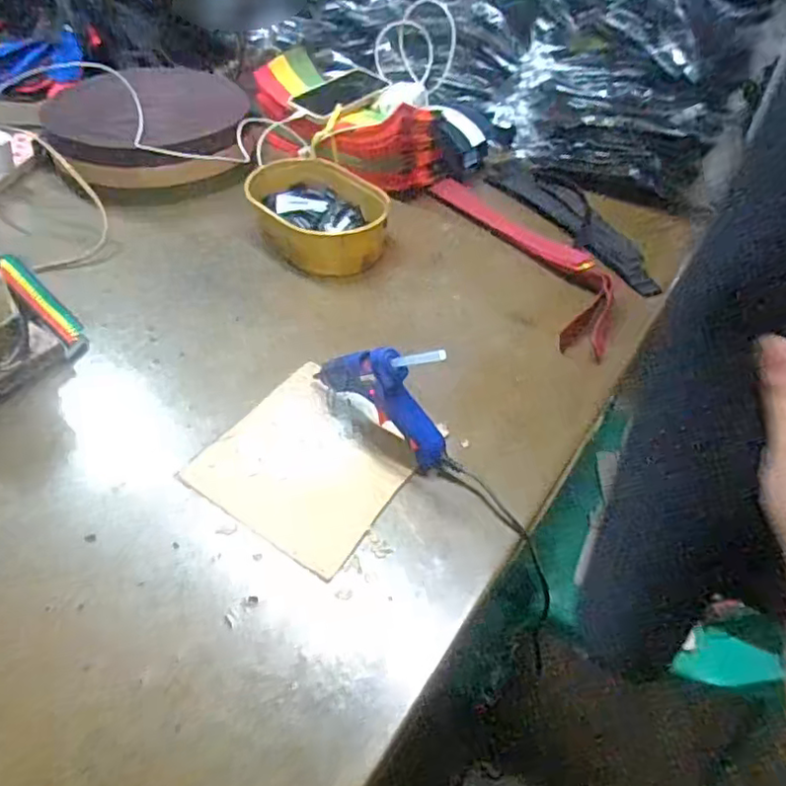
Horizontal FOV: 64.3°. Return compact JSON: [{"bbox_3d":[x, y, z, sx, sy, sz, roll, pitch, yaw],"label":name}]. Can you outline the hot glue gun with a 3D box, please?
[{"bbox_3d":[-0.010,-0.003,0.519,0.134,0.124,0.026,31,52,26],"label":"hot glue gun"}]

